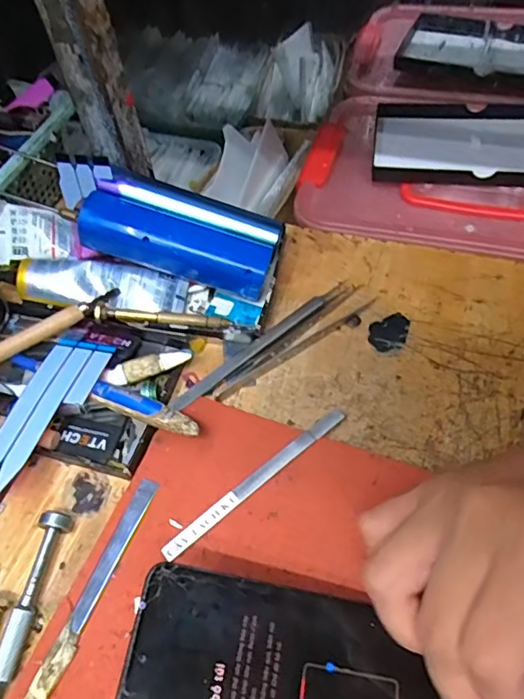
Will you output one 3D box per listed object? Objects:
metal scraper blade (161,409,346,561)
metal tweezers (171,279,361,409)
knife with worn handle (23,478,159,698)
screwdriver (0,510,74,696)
[{"bbox_3d":[-0.002,0.074,0.309,0.130,0.004,0.009,-36,57,-19],"label":"metal scraper blade"},{"bbox_3d":[0.006,-0.005,0.360,0.150,0.009,0.018,-35,60,-18],"label":"metal tweezers"},{"bbox_3d":[-0.088,0.125,0.279,0.012,0.004,0.127,16,59,15],"label":"knife with worn handle"},{"bbox_3d":[-0.123,0.138,0.272,0.014,0.014,0.111,7,57,10],"label":"screwdriver"}]

